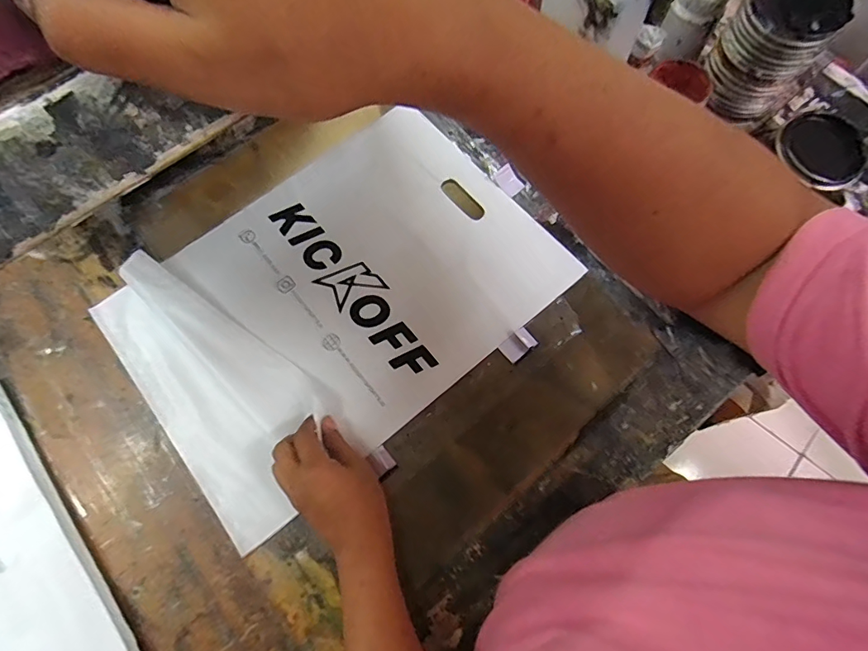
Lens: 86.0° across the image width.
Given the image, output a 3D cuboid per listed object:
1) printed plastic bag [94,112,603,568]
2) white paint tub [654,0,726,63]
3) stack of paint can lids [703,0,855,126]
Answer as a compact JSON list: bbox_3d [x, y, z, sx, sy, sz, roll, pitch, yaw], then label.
[{"bbox_3d":[-0.116,-0.042,0.558,0.482,0.042,0.345,-38,75,-14],"label":"printed plastic bag"},{"bbox_3d":[0.334,-0.396,0.600,0.055,0.093,0.068,-42,75,-12],"label":"white paint tub"},{"bbox_3d":[0.394,-0.330,0.560,0.102,0.142,0.093,36,73,12],"label":"stack of paint can lids"}]

